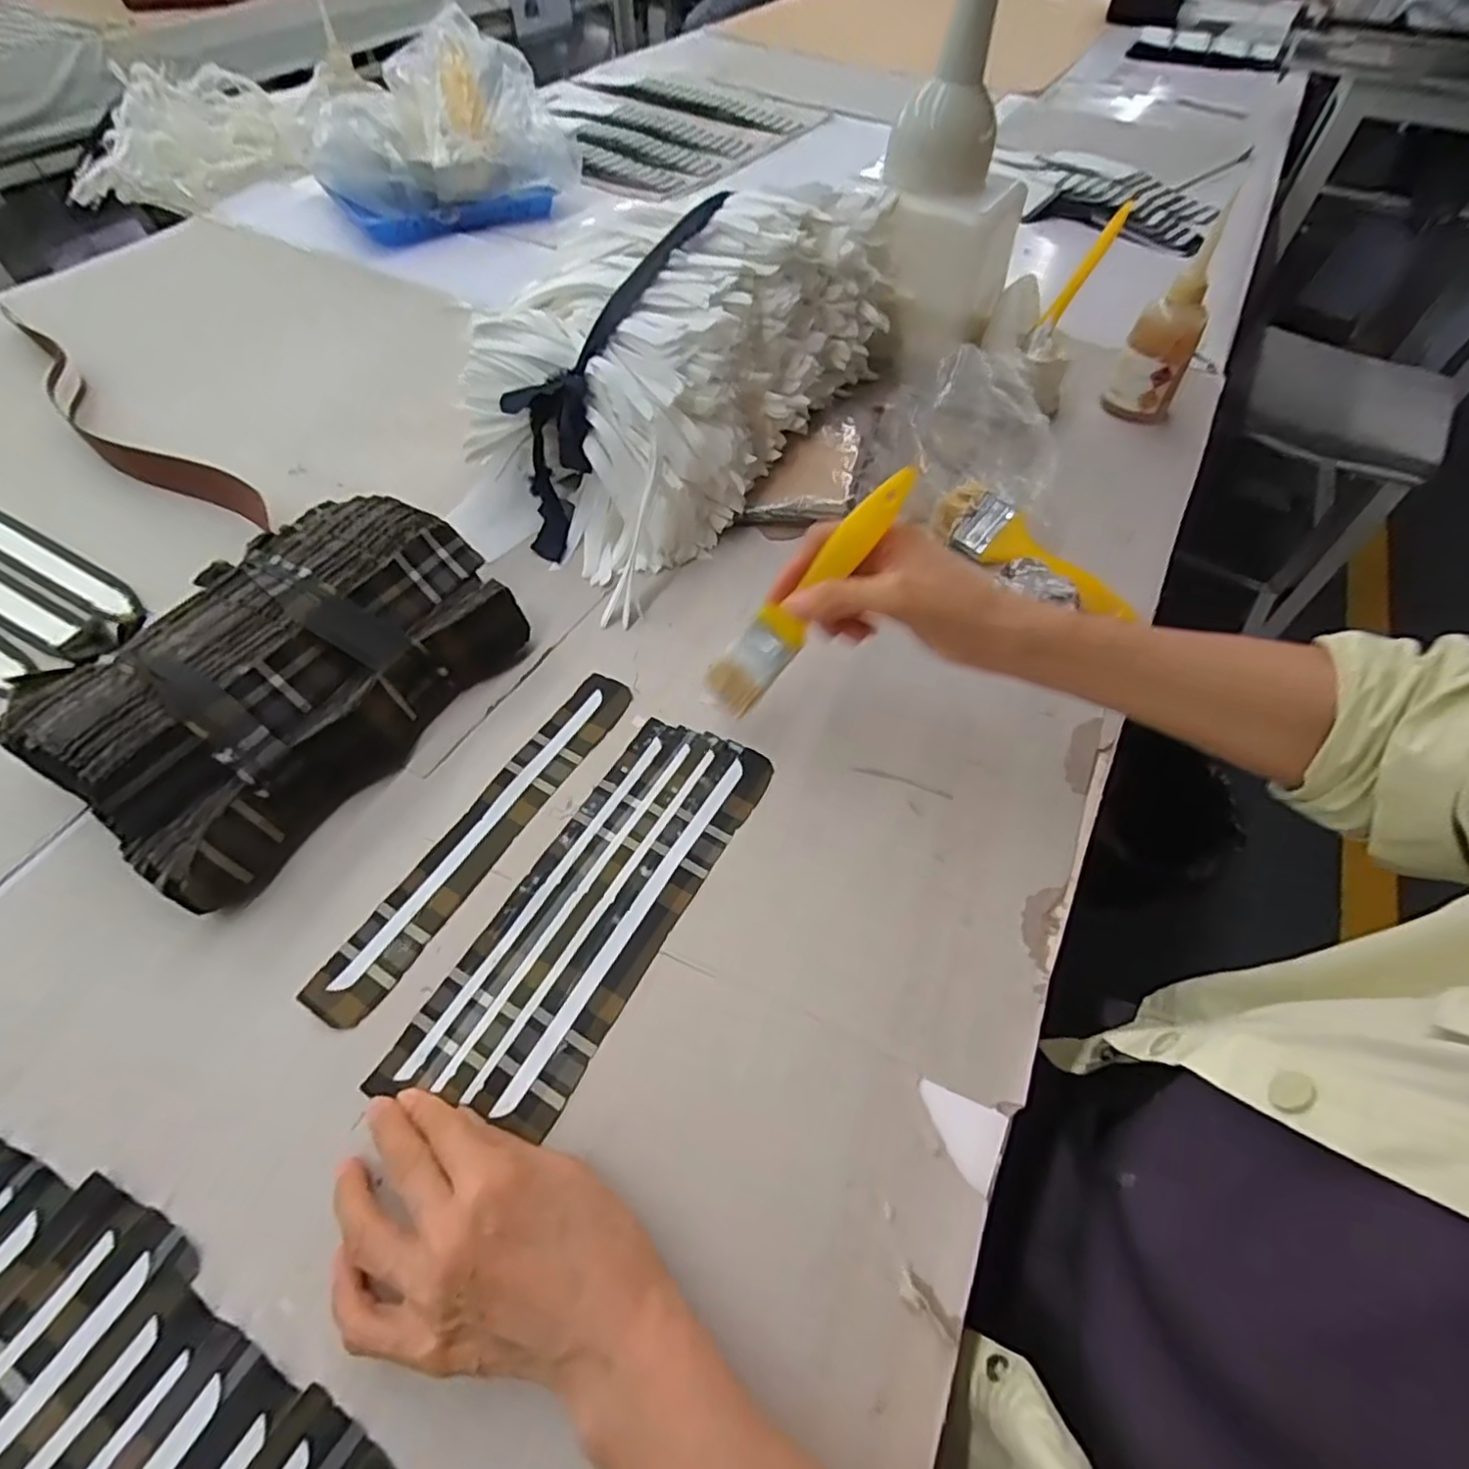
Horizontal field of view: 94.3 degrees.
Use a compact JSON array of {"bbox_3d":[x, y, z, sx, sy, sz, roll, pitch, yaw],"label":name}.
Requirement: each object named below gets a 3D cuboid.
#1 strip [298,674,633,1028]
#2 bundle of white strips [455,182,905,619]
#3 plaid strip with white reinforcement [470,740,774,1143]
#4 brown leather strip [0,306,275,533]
[{"bbox_3d":[-0.152,0.056,0.426,0.039,0.005,0.258,25,59,17],"label":"strip"},{"bbox_3d":[-0.059,-0.323,0.580,0.246,0.162,0.391,29,61,19],"label":"bundle of white strips"},{"bbox_3d":[-0.049,0.098,0.390,0.038,0.004,0.244,25,59,17],"label":"plaid strip with white reinforcement"},{"bbox_3d":[-0.582,-0.292,0.635,0.461,0.035,0.054,33,62,21],"label":"brown leather strip"}]

